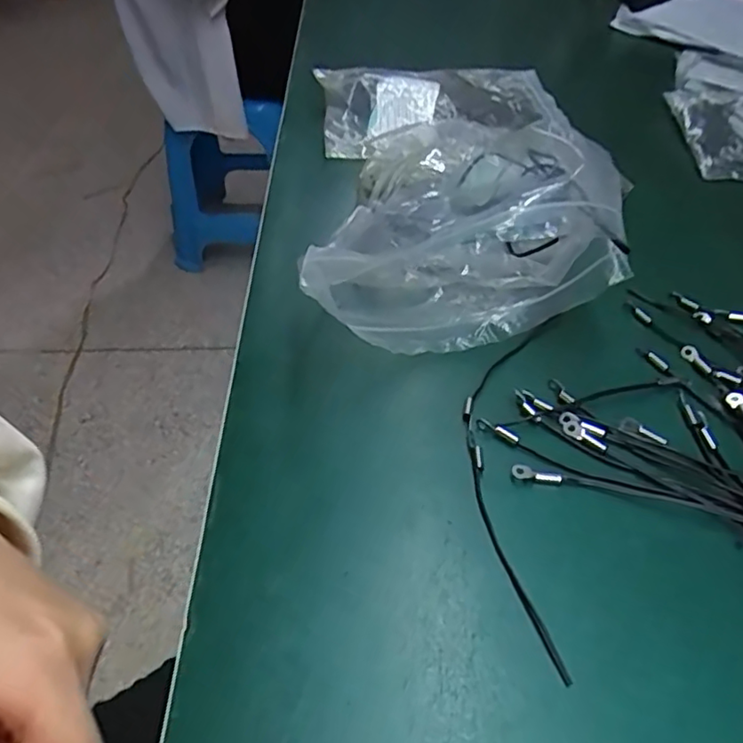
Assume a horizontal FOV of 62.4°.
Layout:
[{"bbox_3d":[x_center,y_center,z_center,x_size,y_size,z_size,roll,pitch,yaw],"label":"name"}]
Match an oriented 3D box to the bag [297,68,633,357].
[{"bbox_3d":[0.059,-0.180,0.462,0.219,0.107,0.419,1,45,2],"label":"bag"}]

